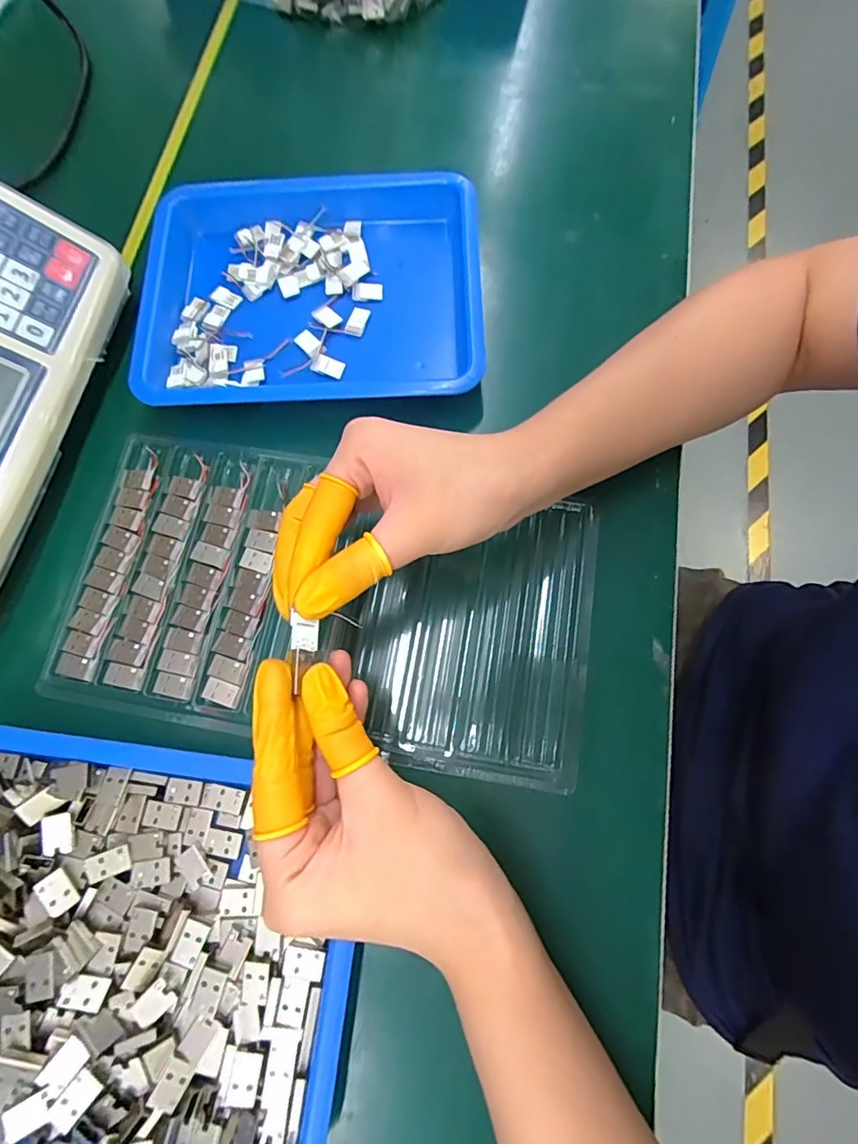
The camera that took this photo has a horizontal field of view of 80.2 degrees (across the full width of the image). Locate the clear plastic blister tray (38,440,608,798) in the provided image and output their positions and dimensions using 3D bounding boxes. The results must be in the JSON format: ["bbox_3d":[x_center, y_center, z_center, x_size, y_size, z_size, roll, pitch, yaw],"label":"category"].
[{"bbox_3d":[-0.057,0.014,0.291,0.291,0.011,0.159,9,75,3],"label":"clear plastic blister tray"}]

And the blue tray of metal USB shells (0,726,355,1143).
[{"bbox_3d":[-0.143,0.170,0.234,0.212,0.027,0.168,7,75,3],"label":"blue tray of metal USB shells"}]

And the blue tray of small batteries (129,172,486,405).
[{"bbox_3d":[-0.079,-0.181,0.332,0.220,0.025,0.165,0,74,1],"label":"blue tray of small batteries"}]

